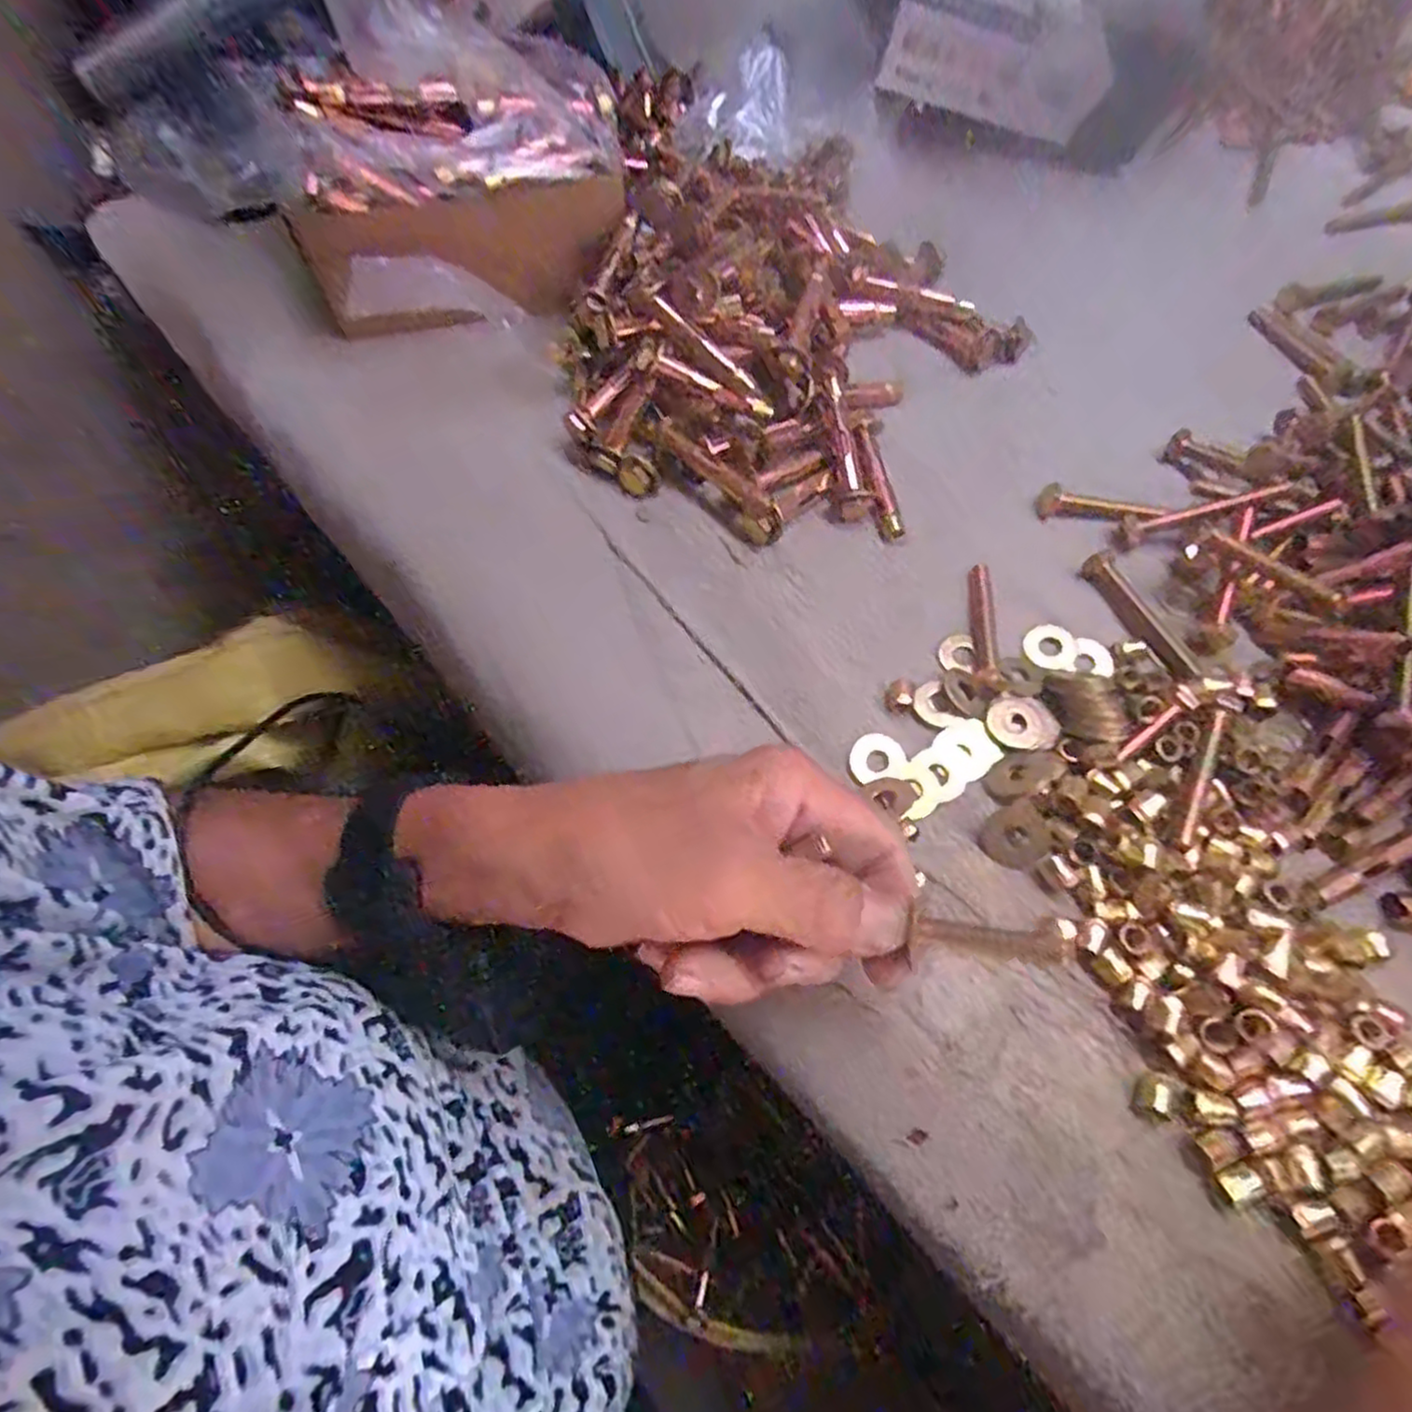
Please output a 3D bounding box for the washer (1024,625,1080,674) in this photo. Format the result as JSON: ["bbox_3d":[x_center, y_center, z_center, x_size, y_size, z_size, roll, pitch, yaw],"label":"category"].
[{"bbox_3d":[0.140,-0.023,0.298,0.020,0.004,0.021,0,64,0],"label":"washer"}]

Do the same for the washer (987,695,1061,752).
[{"bbox_3d":[0.120,0.007,0.279,0.023,0.005,0.022,0,64,0],"label":"washer"}]

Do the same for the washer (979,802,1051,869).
[{"bbox_3d":[0.108,0.045,0.256,0.021,0.006,0.020,0,64,0],"label":"washer"}]

